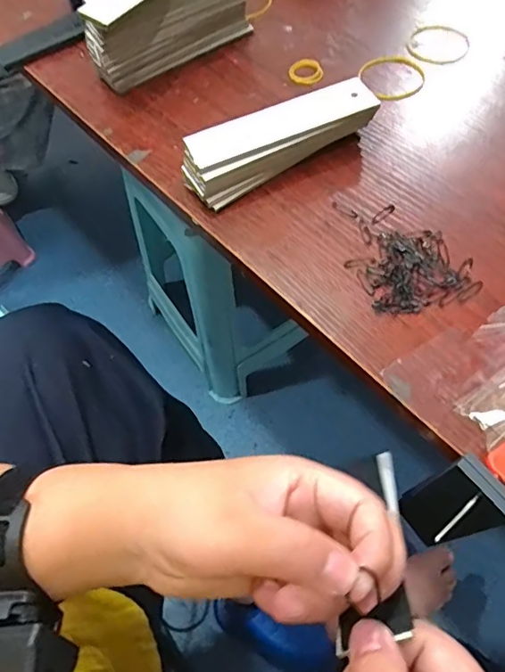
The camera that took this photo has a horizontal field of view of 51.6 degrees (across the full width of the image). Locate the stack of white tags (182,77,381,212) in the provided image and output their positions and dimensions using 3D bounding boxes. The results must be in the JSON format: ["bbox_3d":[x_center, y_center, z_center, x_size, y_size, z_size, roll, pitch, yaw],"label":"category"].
[{"bbox_3d":[0.018,-0.129,0.346,0.129,0.032,0.036,-28,62,-12],"label":"stack of white tags"}]

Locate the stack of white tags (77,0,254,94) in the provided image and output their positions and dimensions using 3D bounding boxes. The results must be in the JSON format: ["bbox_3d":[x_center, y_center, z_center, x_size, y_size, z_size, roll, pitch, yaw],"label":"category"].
[{"bbox_3d":[-0.063,-0.245,0.398,0.135,0.061,0.044,-35,63,-15],"label":"stack of white tags"}]

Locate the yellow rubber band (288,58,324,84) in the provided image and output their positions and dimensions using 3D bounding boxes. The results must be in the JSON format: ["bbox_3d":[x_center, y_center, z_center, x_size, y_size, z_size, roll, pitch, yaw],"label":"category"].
[{"bbox_3d":[0.040,-0.202,0.396,0.026,0.008,0.021,3,60,6],"label":"yellow rubber band"}]

